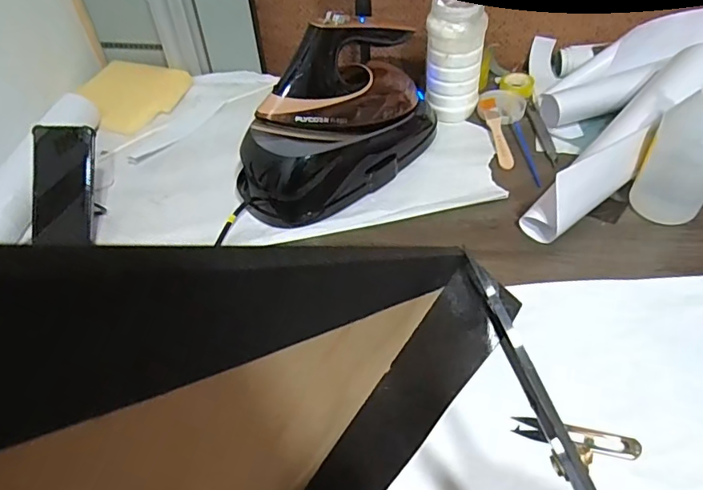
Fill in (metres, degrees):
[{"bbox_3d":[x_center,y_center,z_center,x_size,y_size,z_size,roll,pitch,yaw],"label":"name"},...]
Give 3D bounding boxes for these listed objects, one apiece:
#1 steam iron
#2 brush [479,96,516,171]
[{"bbox_3d":[-0.010,-0.163,0.644,0.289,0.180,0.116,-32,53,-21],"label":"steam iron"},{"bbox_3d":[0.210,-0.164,0.730,0.025,0.015,0.146,-5,48,1],"label":"brush"}]

